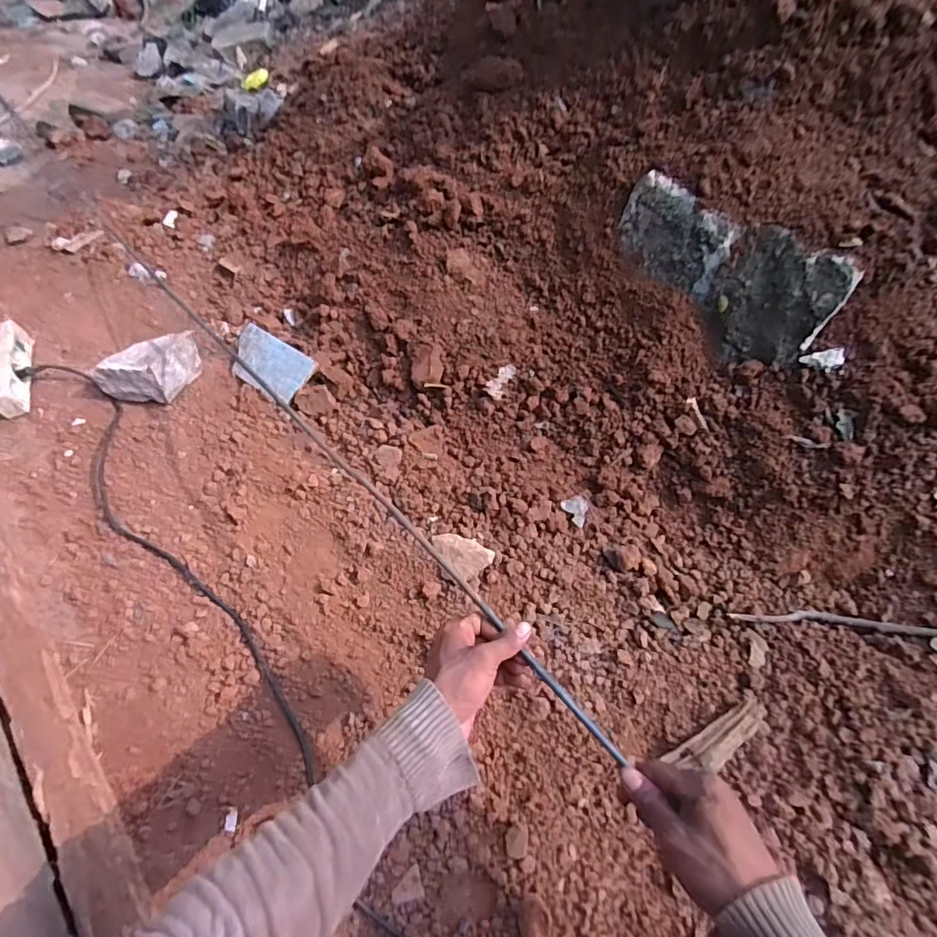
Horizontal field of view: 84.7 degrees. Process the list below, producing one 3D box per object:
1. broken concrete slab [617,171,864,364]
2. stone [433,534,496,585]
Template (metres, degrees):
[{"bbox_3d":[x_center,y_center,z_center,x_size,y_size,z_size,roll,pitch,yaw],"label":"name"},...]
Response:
[{"bbox_3d":[0.397,-0.320,0.830,0.362,0.175,0.040,41,30,18],"label":"broken concrete slab"},{"bbox_3d":[-0.016,0.130,0.743,0.090,0.018,0.063,23,58,14],"label":"stone"}]

